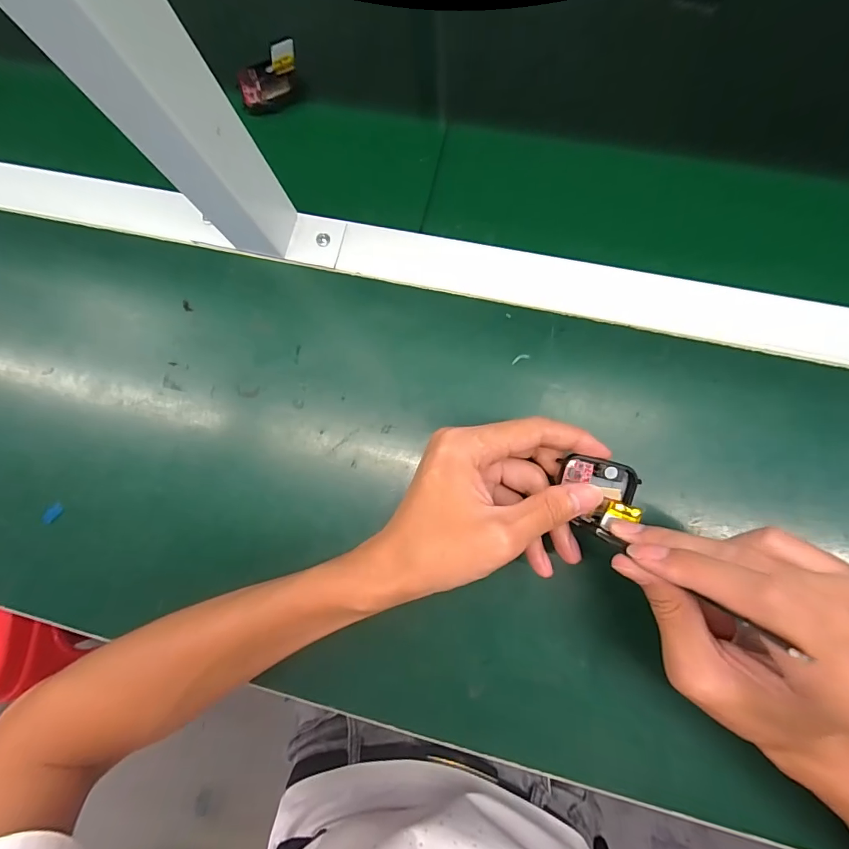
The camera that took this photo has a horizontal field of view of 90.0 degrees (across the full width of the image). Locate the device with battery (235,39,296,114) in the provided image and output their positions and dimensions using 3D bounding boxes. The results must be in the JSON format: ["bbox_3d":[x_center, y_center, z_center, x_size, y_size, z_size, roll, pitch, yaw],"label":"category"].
[{"bbox_3d":[-0.125,-0.279,0.342,0.056,0.015,0.041,-27,83,2],"label":"device with battery"}]

